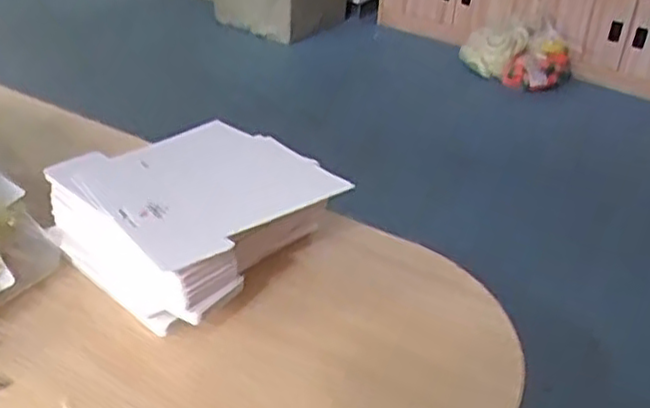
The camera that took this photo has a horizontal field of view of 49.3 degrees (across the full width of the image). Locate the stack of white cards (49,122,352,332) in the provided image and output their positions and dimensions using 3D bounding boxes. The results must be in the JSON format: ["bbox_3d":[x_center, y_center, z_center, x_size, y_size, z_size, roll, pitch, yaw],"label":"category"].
[{"bbox_3d":[-0.104,0.009,0.601,0.186,0.075,0.193,27,40,31],"label":"stack of white cards"}]

